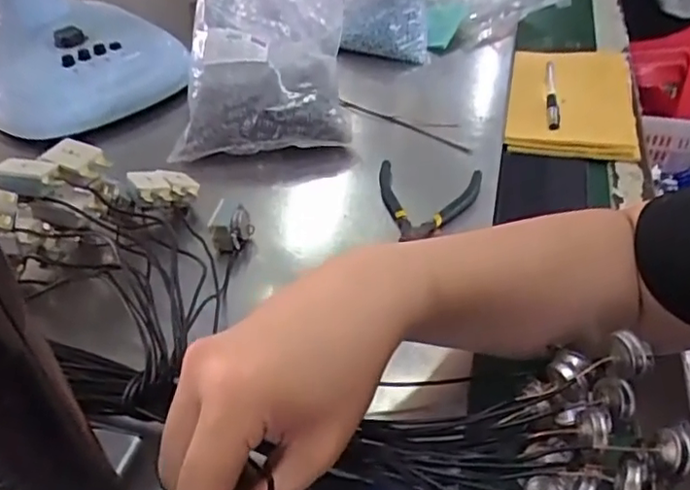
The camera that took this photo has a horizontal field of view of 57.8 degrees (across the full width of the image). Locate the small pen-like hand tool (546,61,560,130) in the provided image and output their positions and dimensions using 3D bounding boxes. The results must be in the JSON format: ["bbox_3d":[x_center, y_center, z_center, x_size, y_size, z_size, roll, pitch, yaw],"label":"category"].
[{"bbox_3d":[0.227,-0.168,0.687,0.012,0.016,0.151,7,43,10],"label":"small pen-like hand tool"}]

